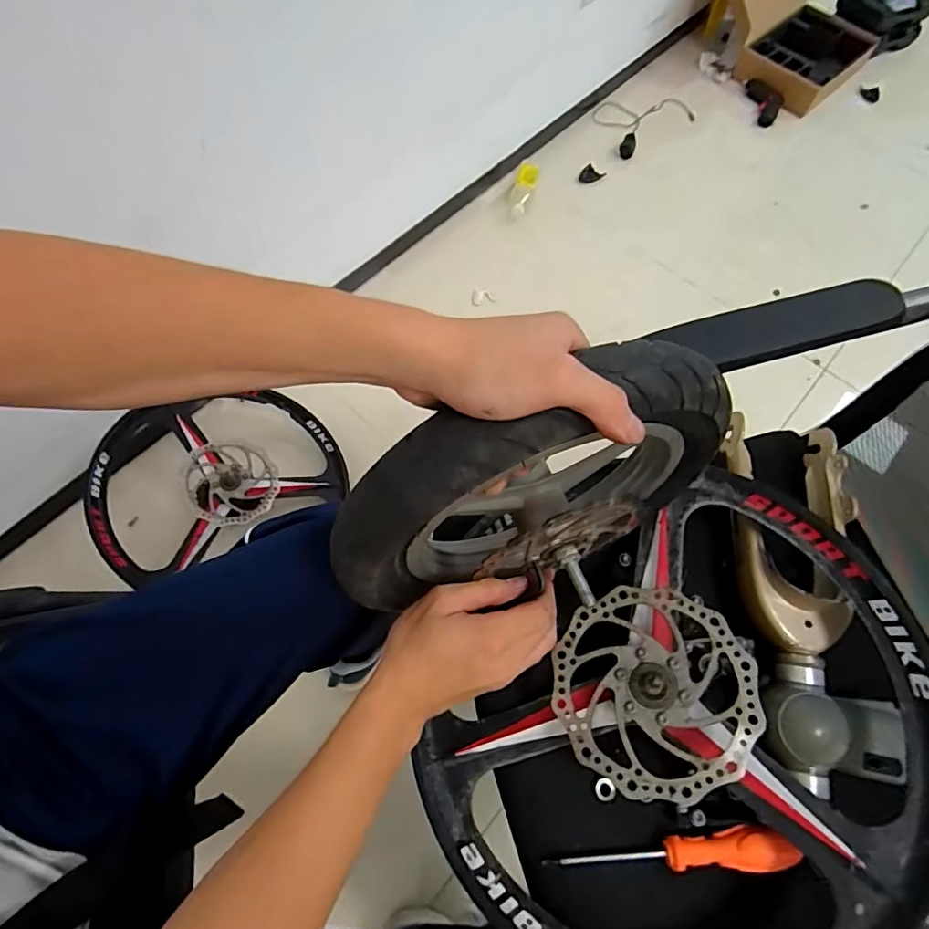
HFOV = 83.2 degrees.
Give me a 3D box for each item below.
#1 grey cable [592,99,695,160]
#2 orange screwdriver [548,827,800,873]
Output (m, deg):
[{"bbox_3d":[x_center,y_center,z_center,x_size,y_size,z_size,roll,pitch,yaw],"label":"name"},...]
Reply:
[{"bbox_3d":[0.494,-1.003,1.512,0.286,0.032,0.224,-36,72,-16],"label":"grey cable"},{"bbox_3d":[0.162,0.307,0.409,0.189,0.028,0.029,-3,66,-3],"label":"orange screwdriver"}]

